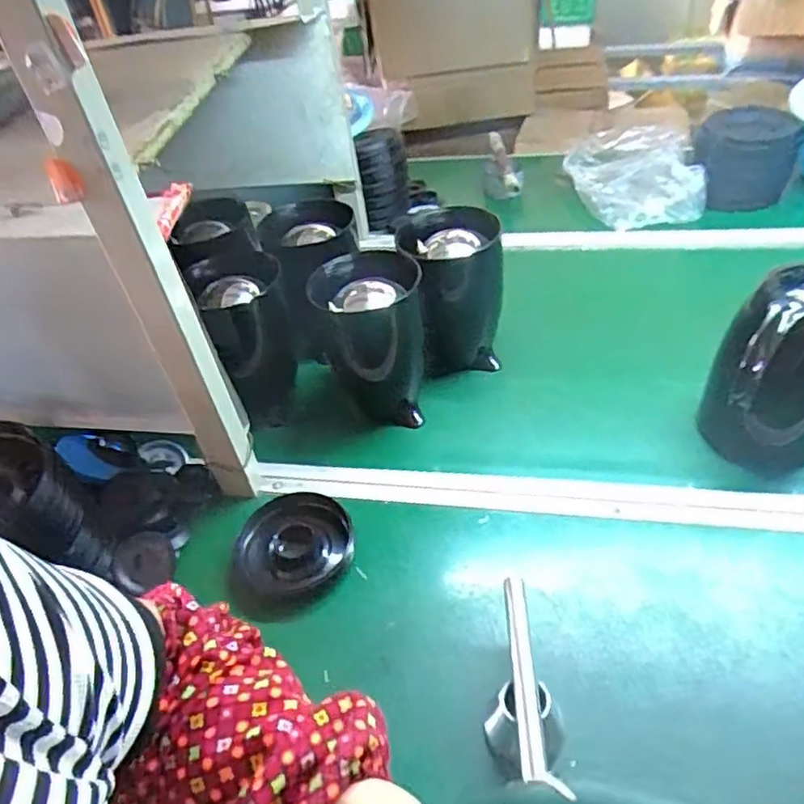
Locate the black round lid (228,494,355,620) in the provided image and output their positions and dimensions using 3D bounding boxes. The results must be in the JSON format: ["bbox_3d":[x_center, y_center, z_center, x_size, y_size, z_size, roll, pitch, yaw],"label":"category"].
[{"bbox_3d":[-0.114,0.156,0.669,0.116,0.019,0.139,-1,42,7],"label":"black round lid"}]

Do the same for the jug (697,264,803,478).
[{"bbox_3d":[0.390,-0.029,0.656,0.123,0.191,0.153,26,52,31],"label":"jug"}]

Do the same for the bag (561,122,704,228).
[{"bbox_3d":[0.413,-0.417,1.153,0.213,0.076,0.294,-1,43,7],"label":"bag"}]

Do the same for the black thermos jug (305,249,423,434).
[{"bbox_3d":[-0.034,-0.075,0.789,0.127,0.187,0.115,2,43,11],"label":"black thermos jug"}]

